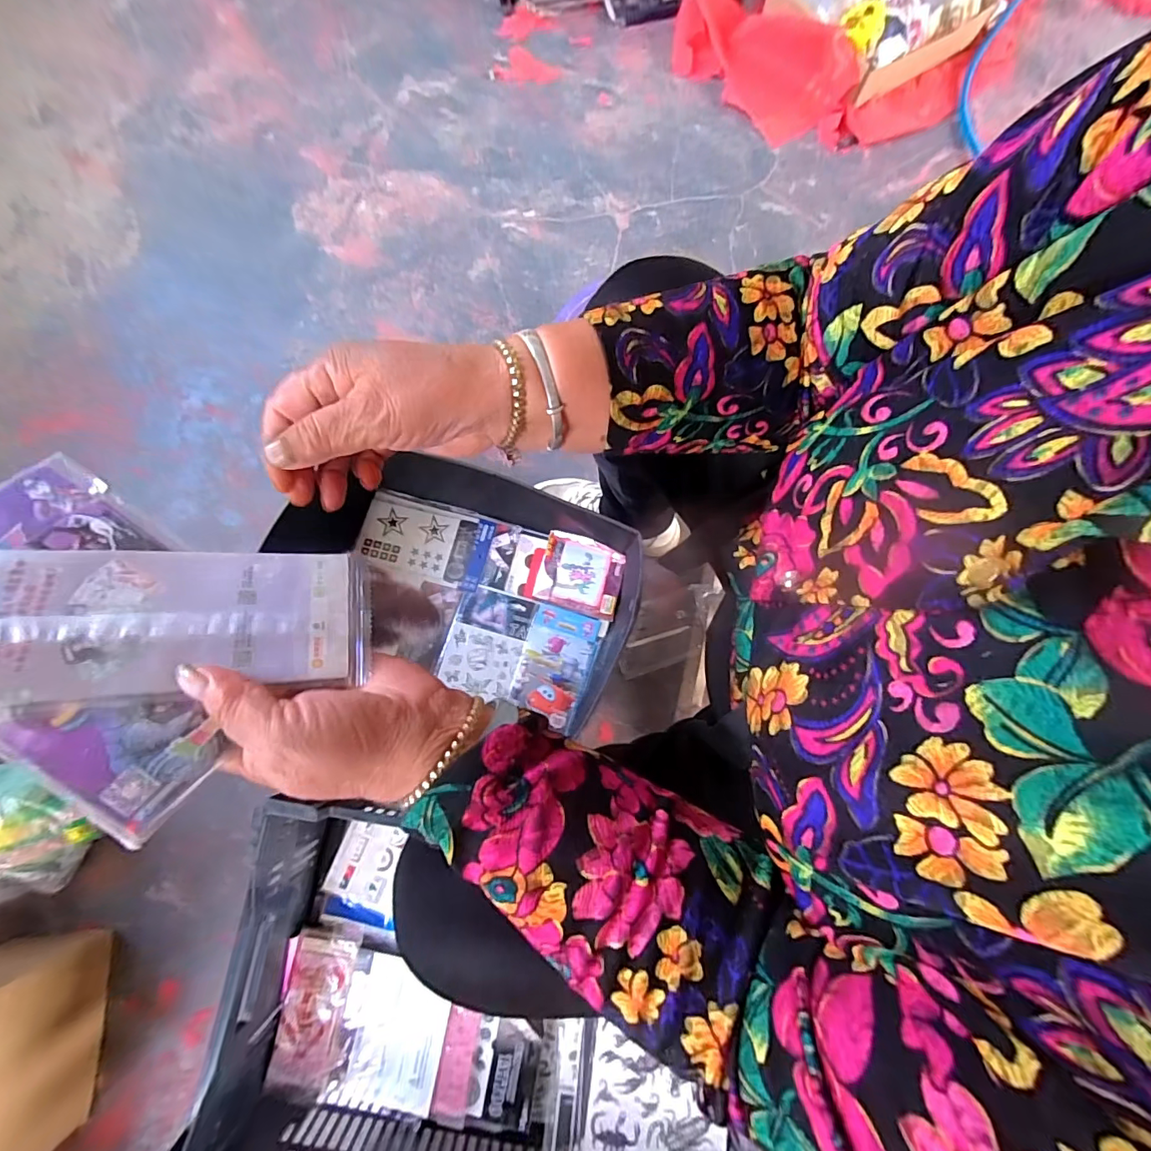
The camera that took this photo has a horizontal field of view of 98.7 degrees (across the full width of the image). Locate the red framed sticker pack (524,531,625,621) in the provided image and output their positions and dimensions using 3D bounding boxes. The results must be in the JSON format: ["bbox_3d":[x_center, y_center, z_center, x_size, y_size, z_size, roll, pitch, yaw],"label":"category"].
[{"bbox_3d":[0.001,-0.004,0.742,0.136,0.011,0.106,15,78,5],"label":"red framed sticker pack"}]

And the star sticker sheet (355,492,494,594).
[{"bbox_3d":[-0.229,-0.054,0.753,0.190,0.009,0.120,13,74,1],"label":"star sticker sheet"}]

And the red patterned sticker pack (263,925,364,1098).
[{"bbox_3d":[-0.328,0.541,0.613,0.073,0.017,0.183,11,78,4],"label":"red patterned sticker pack"}]

